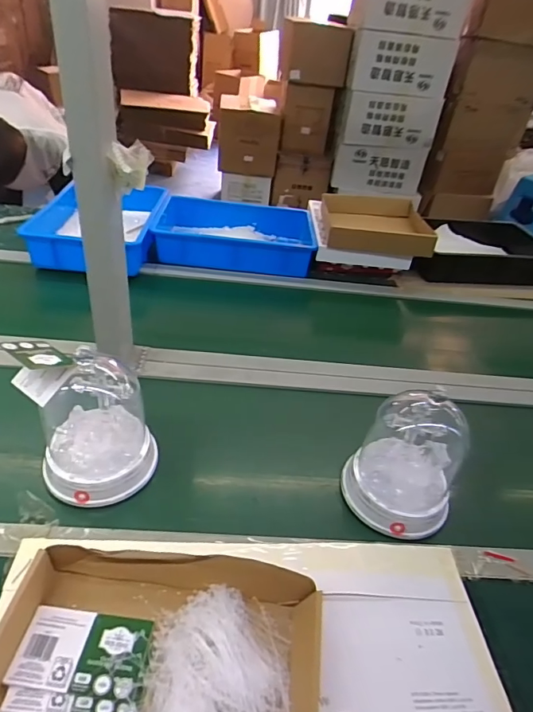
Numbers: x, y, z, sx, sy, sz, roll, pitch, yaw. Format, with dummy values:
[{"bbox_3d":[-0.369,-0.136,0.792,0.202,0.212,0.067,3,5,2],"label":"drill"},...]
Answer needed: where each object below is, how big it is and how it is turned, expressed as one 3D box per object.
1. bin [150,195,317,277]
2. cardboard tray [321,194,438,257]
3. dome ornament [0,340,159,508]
[{"bbox_3d":[-0.083,-0.332,1.247,0.407,0.079,0.273,4,38,-4],"label":"bin"},{"bbox_3d":[0.280,-0.362,1.222,0.252,0.061,0.311,6,38,-2],"label":"cardboard tray"},{"bbox_3d":[-0.229,0.082,0.598,0.140,0.207,0.130,-13,42,-24],"label":"dome ornament"}]

